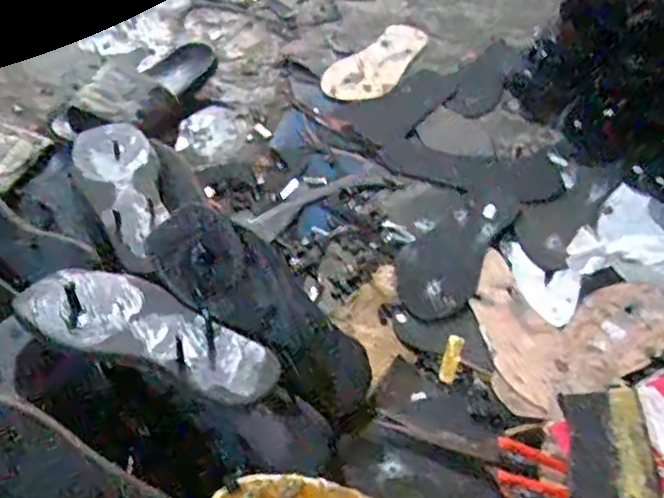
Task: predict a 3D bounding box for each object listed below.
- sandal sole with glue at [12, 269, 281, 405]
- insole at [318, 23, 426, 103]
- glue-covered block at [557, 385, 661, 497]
[{"bbox_3d":[-0.150,0.065,0.534,0.231,0.028,0.079,21,50,9],"label":"sandal sole with glue"},{"bbox_3d":[0.075,-0.288,0.990,0.094,0.010,0.215,34,54,23],"label":"insole"},{"bbox_3d":[0.243,0.185,0.562,0.074,0.021,0.148,8,48,2],"label":"glue-covered block"}]

